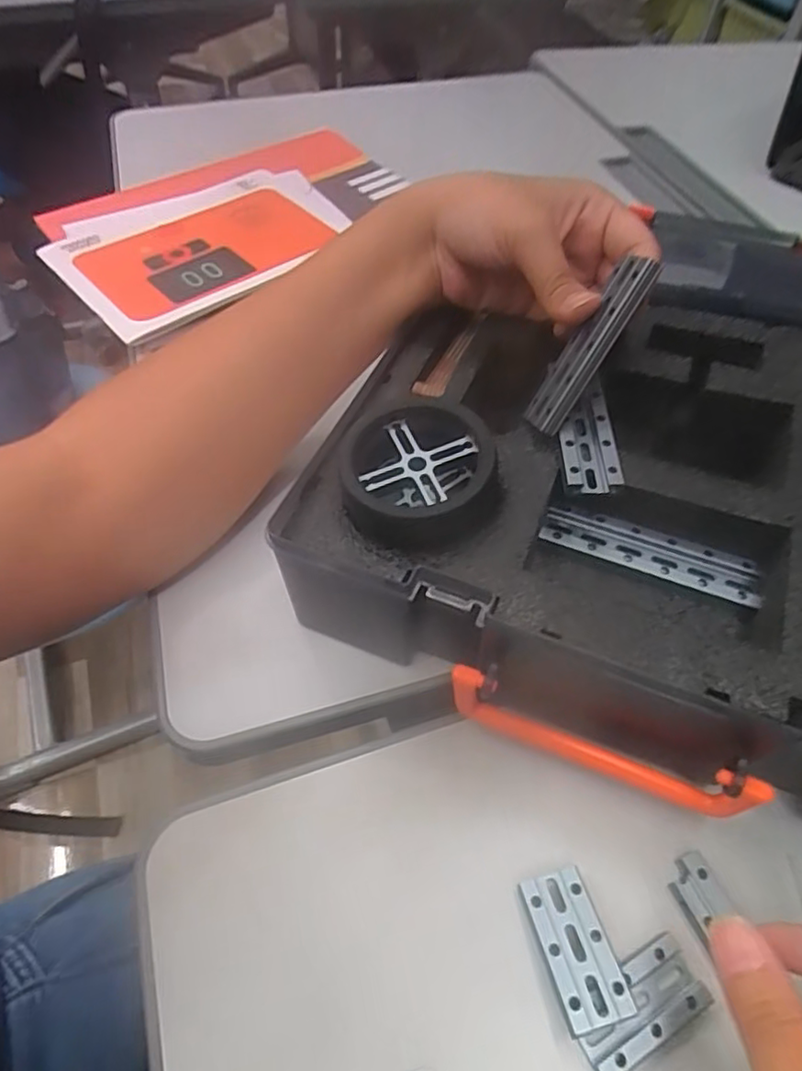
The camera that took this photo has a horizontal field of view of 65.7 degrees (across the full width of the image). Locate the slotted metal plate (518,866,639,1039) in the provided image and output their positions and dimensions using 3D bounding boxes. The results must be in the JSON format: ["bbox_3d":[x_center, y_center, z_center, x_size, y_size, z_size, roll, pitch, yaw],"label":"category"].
[{"bbox_3d":[0.062,0.147,0.222,0.025,0.004,0.047,-12,45,-5],"label":"slotted metal plate"}]

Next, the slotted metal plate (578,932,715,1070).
[{"bbox_3d":[0.084,0.166,0.218,0.048,0.007,0.026,-24,57,-16],"label":"slotted metal plate"}]

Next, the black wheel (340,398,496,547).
[{"bbox_3d":[0.007,-0.027,0.262,0.059,0.023,0.061,1,54,-2],"label":"black wheel"}]

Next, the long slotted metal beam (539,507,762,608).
[{"bbox_3d":[0.110,0.008,0.277,0.093,0.008,0.021,20,56,12],"label":"long slotted metal beam"}]

